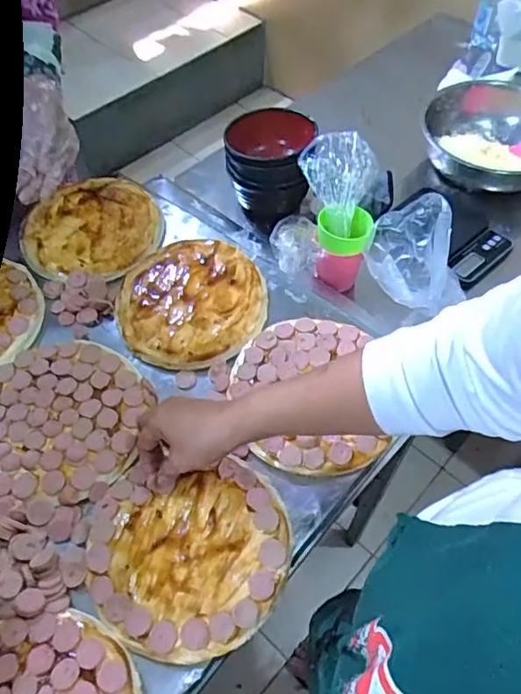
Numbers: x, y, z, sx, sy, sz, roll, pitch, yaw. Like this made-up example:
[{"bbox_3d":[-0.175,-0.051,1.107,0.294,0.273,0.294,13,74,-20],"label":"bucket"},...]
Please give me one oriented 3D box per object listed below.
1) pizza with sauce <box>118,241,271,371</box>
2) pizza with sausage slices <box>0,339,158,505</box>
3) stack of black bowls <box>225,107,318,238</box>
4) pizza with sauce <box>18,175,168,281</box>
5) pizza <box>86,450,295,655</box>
[{"bbox_3d":[-0.088,-0.060,0.702,0.189,0.022,0.178,0,62,0],"label":"pizza with sauce"},{"bbox_3d":[-0.230,0.078,0.622,0.189,0.020,0.191,0,62,0],"label":"pizza with sausage slices"},{"bbox_3d":[0.016,-0.288,0.875,0.136,0.121,0.167,-2,62,-1],"label":"stack of black bowls"},{"bbox_3d":[-0.239,-0.177,0.790,0.189,0.022,0.191,1,62,0],"label":"pizza with sauce"},{"bbox_3d":[-0.069,0.198,0.529,0.190,0.018,0.170,-9,63,-5],"label":"pizza"}]

